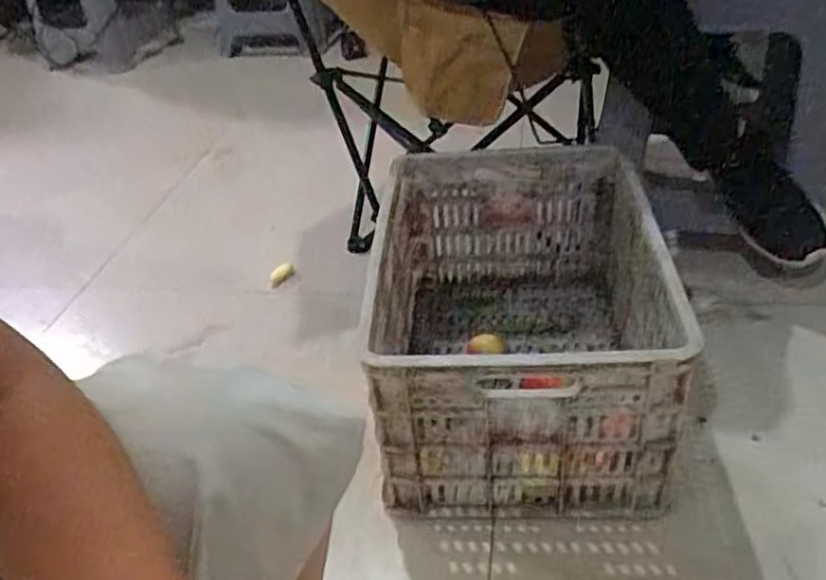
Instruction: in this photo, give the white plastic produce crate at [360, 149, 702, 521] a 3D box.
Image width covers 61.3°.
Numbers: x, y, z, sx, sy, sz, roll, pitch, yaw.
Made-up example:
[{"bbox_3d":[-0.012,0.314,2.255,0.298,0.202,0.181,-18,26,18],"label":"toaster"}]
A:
[{"bbox_3d":[0.136,0.036,0.939,0.342,0.272,0.475,0,36,8],"label":"white plastic produce crate"}]

